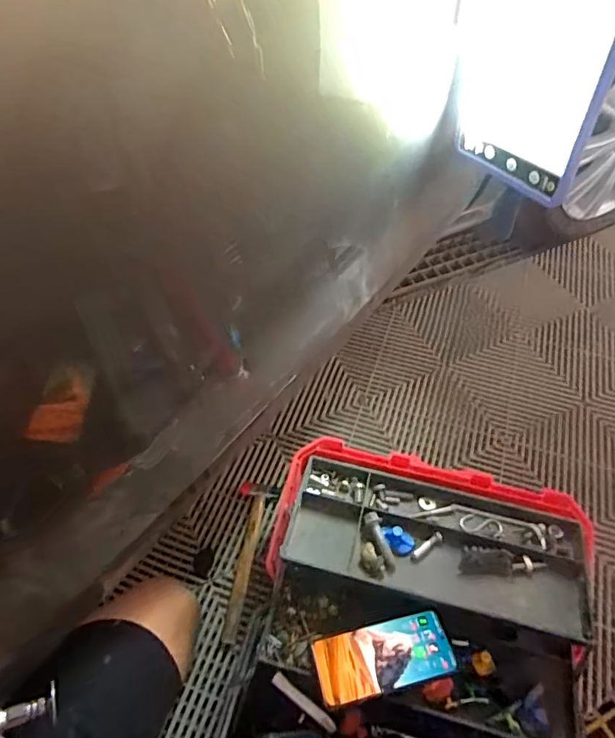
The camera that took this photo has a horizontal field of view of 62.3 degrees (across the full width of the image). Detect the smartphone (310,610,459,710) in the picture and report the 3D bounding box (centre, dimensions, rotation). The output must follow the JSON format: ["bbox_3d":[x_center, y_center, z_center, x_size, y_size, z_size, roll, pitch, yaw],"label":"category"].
[{"bbox_3d":[0.090,0.335,0.594,0.159,0.007,0.075,-9,37,-10],"label":"smartphone"}]

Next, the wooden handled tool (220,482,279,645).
[{"bbox_3d":[-0.109,0.302,0.831,0.064,0.033,0.252,10,55,6],"label":"wooden handled tool"}]

